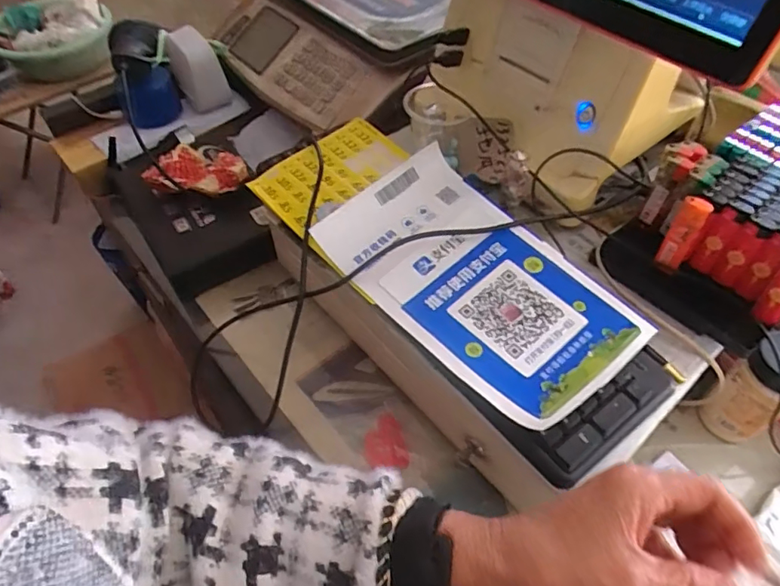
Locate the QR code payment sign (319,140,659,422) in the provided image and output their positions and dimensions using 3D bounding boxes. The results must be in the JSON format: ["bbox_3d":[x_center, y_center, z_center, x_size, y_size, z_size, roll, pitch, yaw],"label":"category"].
[{"bbox_3d":[0.072,-0.013,0.446,0.141,0.026,0.255,-38,63,-18],"label":"QR code payment sign"}]

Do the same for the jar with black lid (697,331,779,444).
[{"bbox_3d":[0.322,0.084,0.462,0.050,0.113,0.051,2,52,-2],"label":"jar with black lid"}]

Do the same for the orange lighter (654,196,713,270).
[{"bbox_3d":[0.241,-0.048,0.439,0.023,0.068,0.011,24,55,15],"label":"orange lighter"}]

